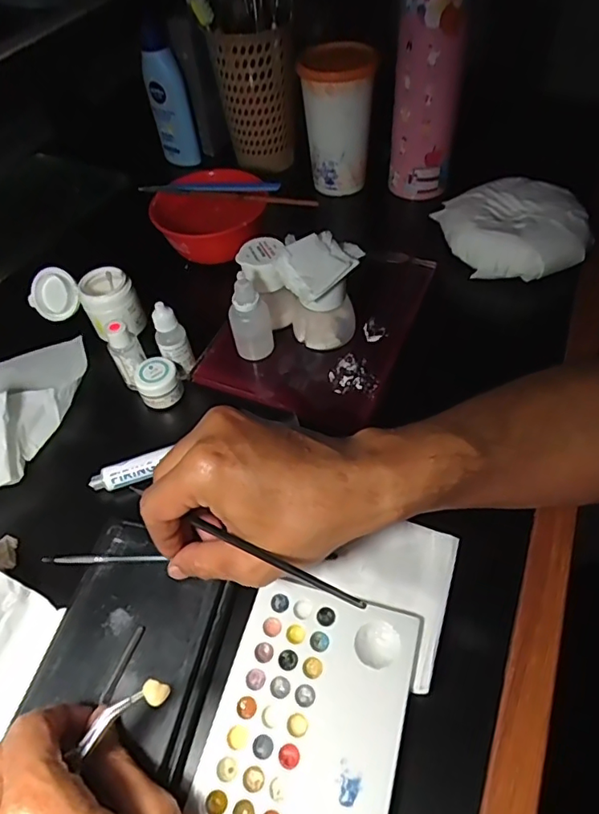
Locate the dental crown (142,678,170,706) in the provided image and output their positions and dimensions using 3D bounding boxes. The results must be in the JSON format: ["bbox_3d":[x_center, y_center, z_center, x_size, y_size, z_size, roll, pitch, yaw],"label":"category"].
[{"bbox_3d":[-0.065,0.128,0.241,0.012,0.004,0.010,19,56,17],"label":"dental crown"}]

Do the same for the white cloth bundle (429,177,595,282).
[{"bbox_3d":[0.199,-0.165,0.490,0.115,0.036,0.114,-12,53,-4],"label":"white cloth bundle"}]

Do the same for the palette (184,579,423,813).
[{"bbox_3d":[0.002,0.169,0.269,0.092,0.006,0.148,11,55,14],"label":"palette"}]

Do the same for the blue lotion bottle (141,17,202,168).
[{"bbox_3d":[-0.148,-0.346,0.601,0.042,0.138,0.035,-15,53,-8],"label":"blue lotion bottle"}]

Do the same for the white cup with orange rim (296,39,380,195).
[{"bbox_3d":[0.041,-0.297,0.556,0.067,0.122,0.084,2,53,7],"label":"white cup with orange rim"}]

